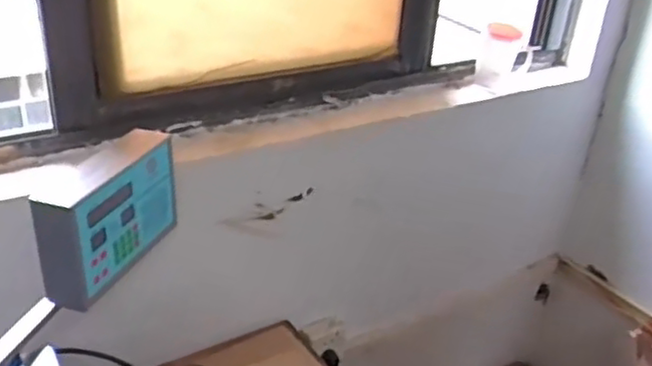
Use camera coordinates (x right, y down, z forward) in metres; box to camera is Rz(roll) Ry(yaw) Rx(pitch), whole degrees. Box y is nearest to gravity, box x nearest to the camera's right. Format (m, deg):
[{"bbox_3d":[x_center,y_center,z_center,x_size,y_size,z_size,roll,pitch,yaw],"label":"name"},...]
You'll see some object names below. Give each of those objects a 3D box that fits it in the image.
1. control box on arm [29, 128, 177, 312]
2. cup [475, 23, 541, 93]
[{"bbox_3d":[-0.281,0.040,0.919,0.058,0.143,0.228,14,31,16],"label":"control box on arm"},{"bbox_3d":[0.356,-0.251,1.385,0.108,0.105,0.071,11,31,11],"label":"cup"}]

